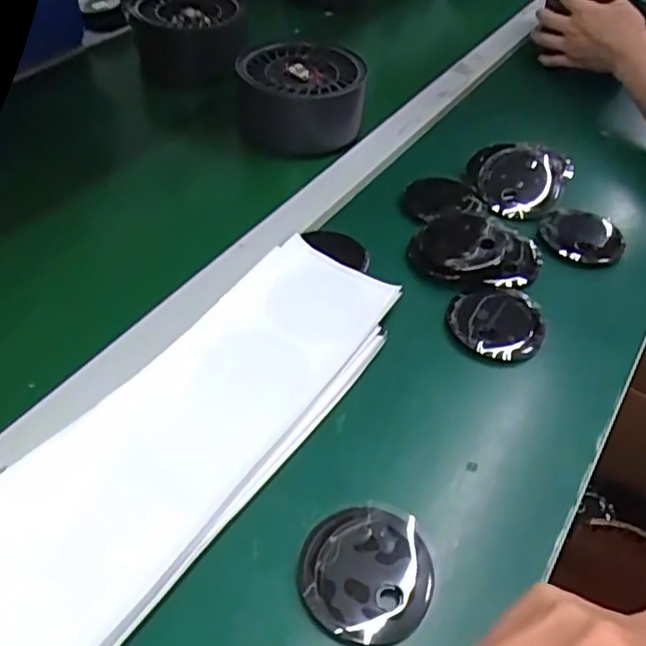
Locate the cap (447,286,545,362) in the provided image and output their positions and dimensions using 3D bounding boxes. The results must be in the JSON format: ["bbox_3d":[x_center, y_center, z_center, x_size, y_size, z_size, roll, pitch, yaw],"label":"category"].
[{"bbox_3d":[0.144,-0.005,0.518,0.075,0.013,0.079,3,47,-3],"label":"cap"}]

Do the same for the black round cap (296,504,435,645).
[{"bbox_3d":[0.025,0.146,0.369,0.075,0.011,0.077,3,47,-3],"label":"black round cap"}]

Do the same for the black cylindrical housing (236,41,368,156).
[{"bbox_3d":[-0.021,-0.245,0.696,0.132,0.083,0.133,3,47,-3],"label":"black cylindrical housing"}]

